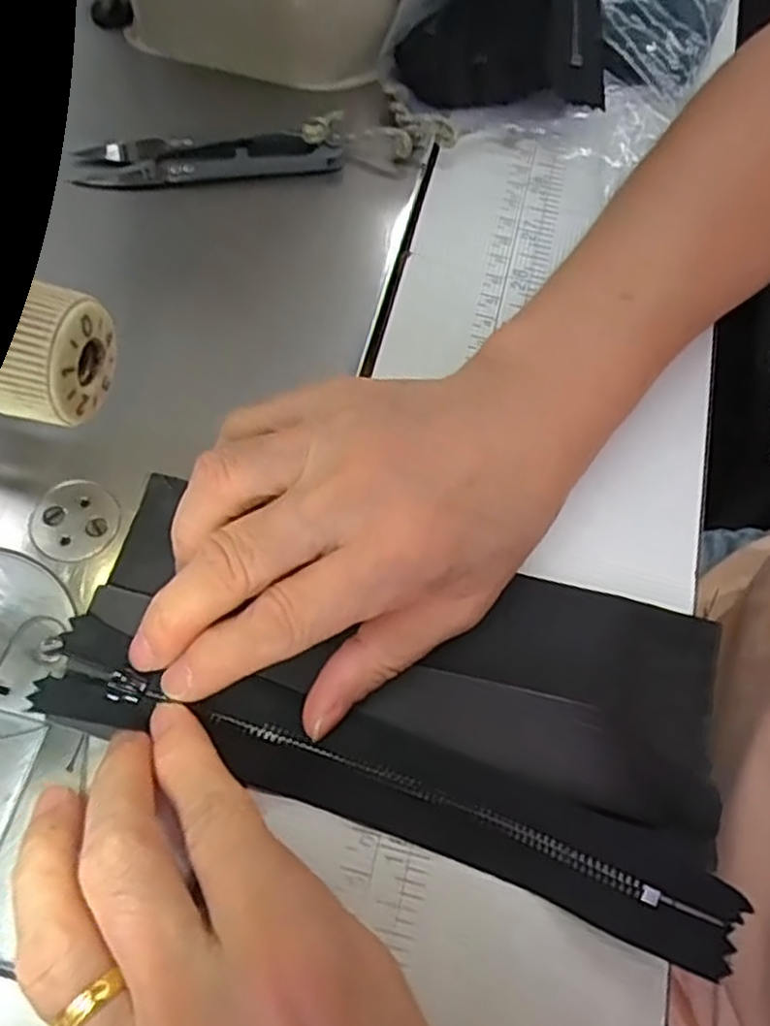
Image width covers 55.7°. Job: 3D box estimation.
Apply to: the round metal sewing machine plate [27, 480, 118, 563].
[{"bbox_3d":[-0.097,0.002,0.228,0.029,0.004,0.025,43,70,14],"label":"round metal sewing machine plate"}]

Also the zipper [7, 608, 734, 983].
[{"bbox_3d":[-0.003,0.072,0.196,0.187,0.017,0.029,19,67,7],"label":"zipper"}]

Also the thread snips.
[{"bbox_3d":[-0.070,-0.140,0.289,0.101,0.010,0.023,-4,66,-6],"label":"thread snips"}]

